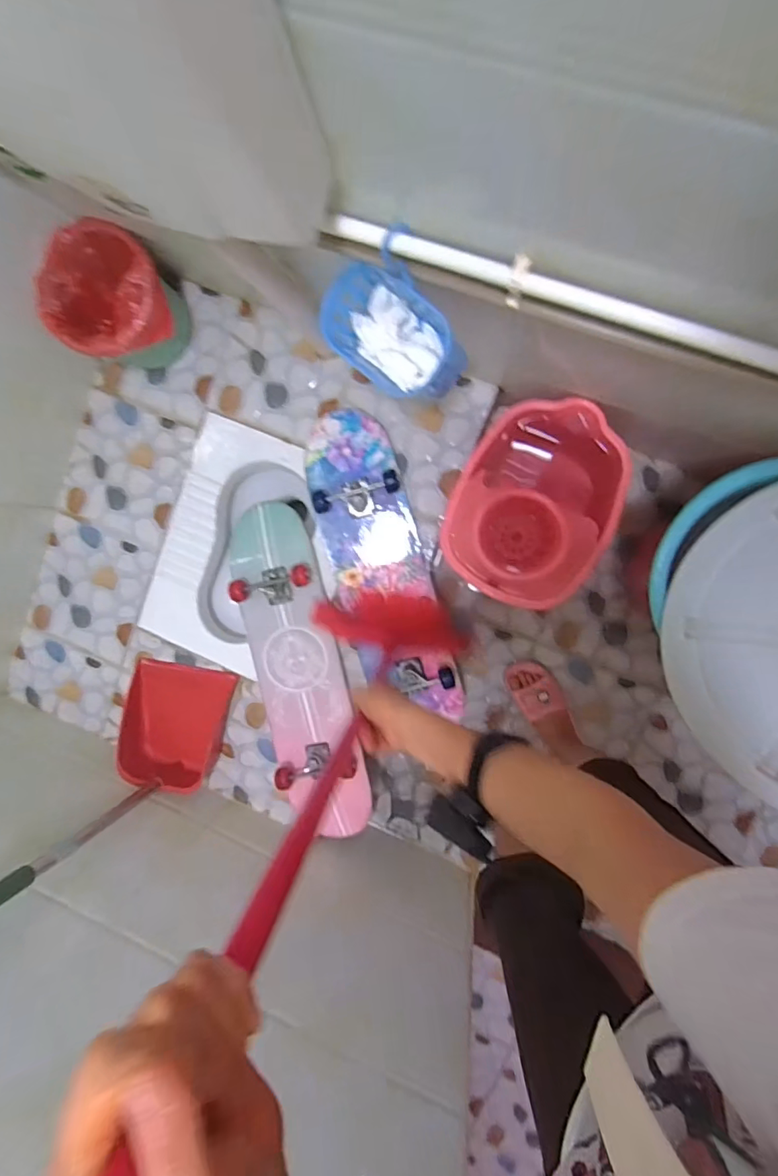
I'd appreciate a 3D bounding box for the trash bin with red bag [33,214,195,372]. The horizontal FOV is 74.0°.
[{"bbox_3d":[-0.521,-0.557,1.035,0.214,0.210,0.226,28,98,5],"label":"trash bin with red bag"}]

